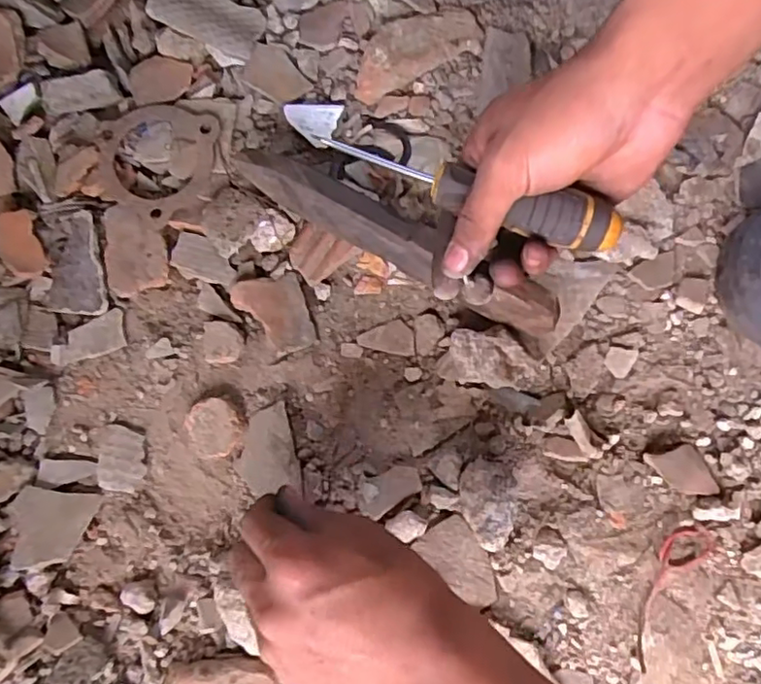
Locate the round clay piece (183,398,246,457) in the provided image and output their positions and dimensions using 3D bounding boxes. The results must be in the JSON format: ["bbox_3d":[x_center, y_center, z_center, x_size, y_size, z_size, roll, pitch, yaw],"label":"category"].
[{"bbox_3d":[-0.111,0.057,0.418,0.037,0.013,0.039,0,76,-1],"label":"round clay piece"}]

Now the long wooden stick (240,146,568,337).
[{"bbox_3d":[0.012,-0.076,0.428,0.236,0.042,0.044,29,77,6],"label":"long wooden stick"}]

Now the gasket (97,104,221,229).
[{"bbox_3d":[-0.163,-0.140,0.456,0.083,0.008,0.087,0,81,0],"label":"gasket"}]

